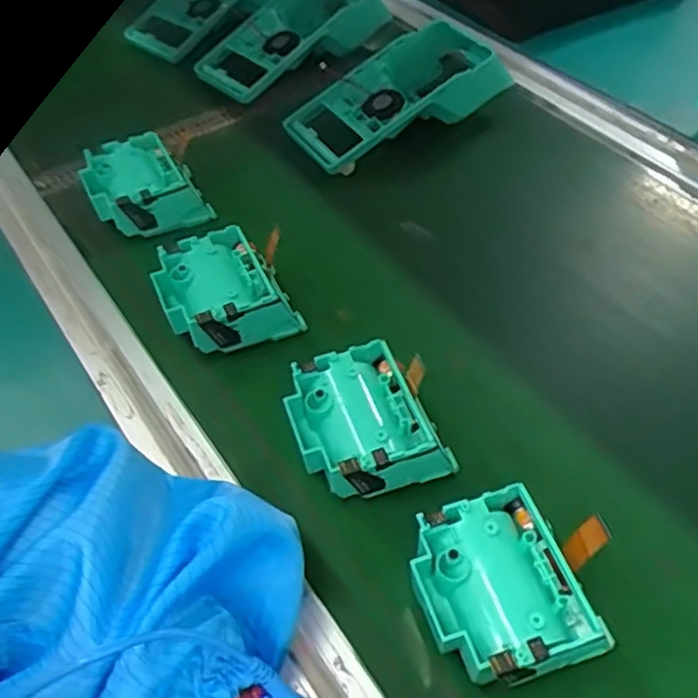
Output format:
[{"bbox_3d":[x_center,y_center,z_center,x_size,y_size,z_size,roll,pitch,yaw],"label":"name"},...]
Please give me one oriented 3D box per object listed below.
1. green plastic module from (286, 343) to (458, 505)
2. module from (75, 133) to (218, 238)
[{"bbox_3d":[0.008,0.041,0.375,0.073,0.051,0.073,-18,51,-10],"label":"green plastic module"},{"bbox_3d":[-0.159,-0.126,0.529,0.079,0.036,0.083,-23,52,-14],"label":"module"}]

